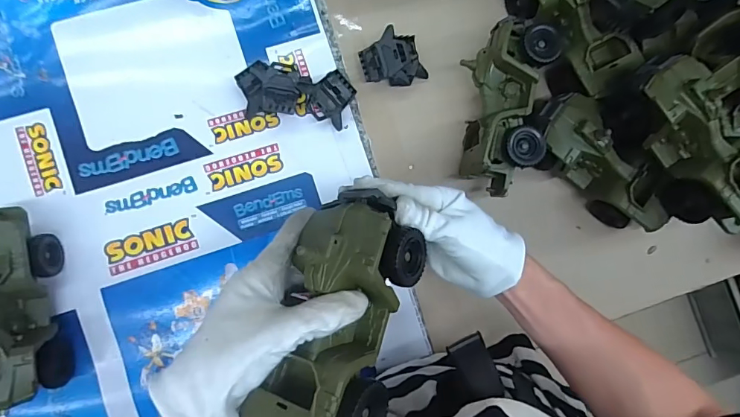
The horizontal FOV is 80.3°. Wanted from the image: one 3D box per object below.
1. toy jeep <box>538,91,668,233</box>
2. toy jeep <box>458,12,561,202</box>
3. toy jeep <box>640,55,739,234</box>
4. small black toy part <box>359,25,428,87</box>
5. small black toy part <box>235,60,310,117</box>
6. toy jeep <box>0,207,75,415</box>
[{"bbox_3d":[0.253,-0.044,0.507,0.073,0.078,0.180,-32,90,-7],"label":"toy jeep"},{"bbox_3d":[0.150,-0.115,0.501,0.093,0.078,0.196,10,86,-5],"label":"toy jeep"},{"bbox_3d":[0.335,-0.067,0.453,0.078,0.075,0.172,-30,90,-7],"label":"toy jeep"},{"bbox_3d":[0.025,-0.174,0.519,0.070,0.032,0.063,-24,89,-7],"label":"small black toy part"},{"bbox_3d":[-0.111,-0.138,0.504,0.075,0.027,0.058,-8,88,-6],"label":"small black toy part"},{"bbox_3d":[-0.361,0.096,0.437,0.075,0.081,0.185,-8,88,-6],"label":"toy jeep"}]

